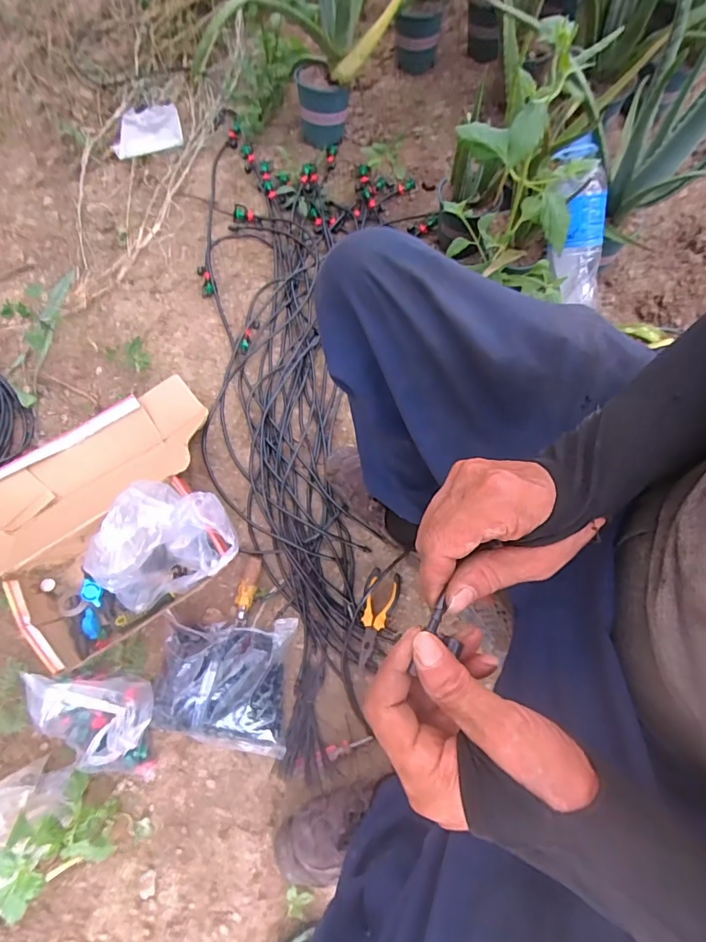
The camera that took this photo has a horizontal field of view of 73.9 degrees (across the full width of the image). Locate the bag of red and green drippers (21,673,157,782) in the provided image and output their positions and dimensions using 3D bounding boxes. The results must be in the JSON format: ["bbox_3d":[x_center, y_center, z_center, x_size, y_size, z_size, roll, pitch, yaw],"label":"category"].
[{"bbox_3d":[-0.356,0.359,0.654,0.166,0.139,0.132,6,72,4],"label":"bag of red and green drippers"}]

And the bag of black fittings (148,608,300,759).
[{"bbox_3d":[-0.193,0.316,0.706,0.190,0.067,0.183,5,72,3],"label":"bag of black fittings"}]

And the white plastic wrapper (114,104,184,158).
[{"bbox_3d":[-0.467,-0.778,1.062,0.153,0.029,0.123,-11,72,-2],"label":"white plastic wrapper"}]

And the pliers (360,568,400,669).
[{"bbox_3d":[0.034,0.231,0.744,0.053,0.024,0.148,15,73,7],"label":"pliers"}]

